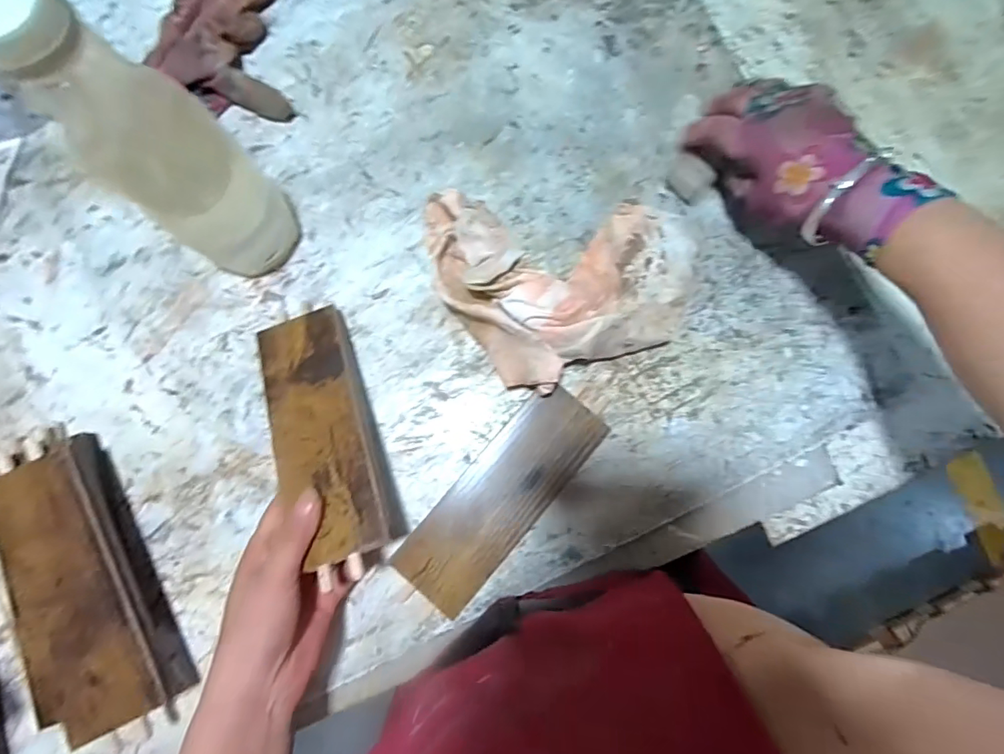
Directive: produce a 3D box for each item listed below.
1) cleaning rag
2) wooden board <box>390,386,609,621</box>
[{"bbox_3d":[0.048,-0.062,0.384,0.208,0.059,0.138,2,84,-2],"label":"cleaning rag"},{"bbox_3d":[0.003,0.090,0.381,0.066,0.012,0.181,41,84,2],"label":"wooden board"}]

